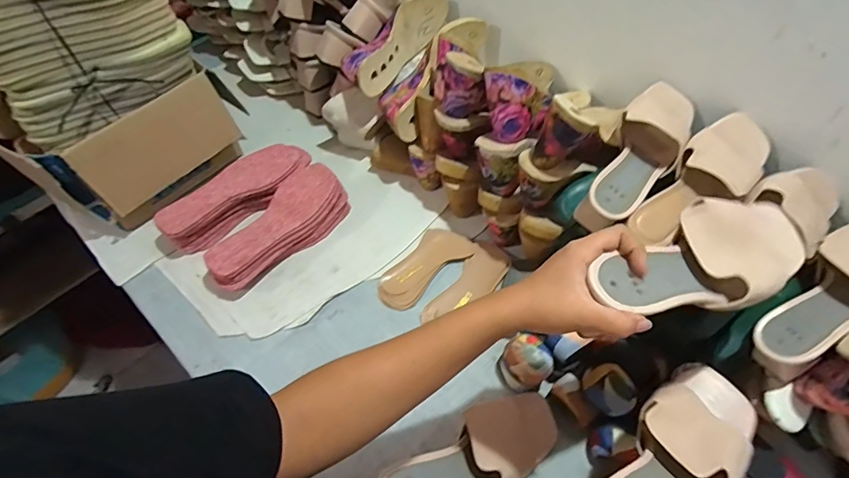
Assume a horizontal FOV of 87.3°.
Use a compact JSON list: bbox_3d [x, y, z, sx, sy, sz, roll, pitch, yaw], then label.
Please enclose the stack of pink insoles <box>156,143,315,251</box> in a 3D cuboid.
[{"bbox_3d":[-0.315,-0.078,0.758,0.255,0.080,0.092,-35,62,-22],"label":"stack of pink insoles"}]

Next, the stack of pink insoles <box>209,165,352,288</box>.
[{"bbox_3d":[-0.230,-0.015,0.714,0.093,0.070,0.241,30,60,20],"label":"stack of pink insoles"}]

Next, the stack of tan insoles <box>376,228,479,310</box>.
[{"bbox_3d":[0.000,0.041,0.701,0.073,0.015,0.167,39,64,24],"label":"stack of tan insoles"}]

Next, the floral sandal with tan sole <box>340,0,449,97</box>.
[{"bbox_3d":[-0.055,-0.339,0.753,0.078,0.073,0.234,30,60,20],"label":"floral sandal with tan sole"}]

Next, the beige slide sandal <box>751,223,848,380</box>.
[{"bbox_3d":[0.464,0.053,0.484,0.239,0.071,0.097,-42,63,-3],"label":"beige slide sandal"}]

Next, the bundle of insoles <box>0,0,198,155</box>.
[{"bbox_3d":[-0.444,-0.259,0.580,0.242,0.206,0.067,-34,61,-21],"label":"bundle of insoles"}]

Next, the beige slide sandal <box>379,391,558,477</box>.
[{"bbox_3d":[0.053,0.262,0.521,0.245,0.062,0.090,-29,60,-19],"label":"beige slide sandal"}]

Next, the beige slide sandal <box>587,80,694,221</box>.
[{"bbox_3d":[0.275,-0.117,0.554,0.083,0.058,0.233,29,60,19],"label":"beige slide sandal"}]

